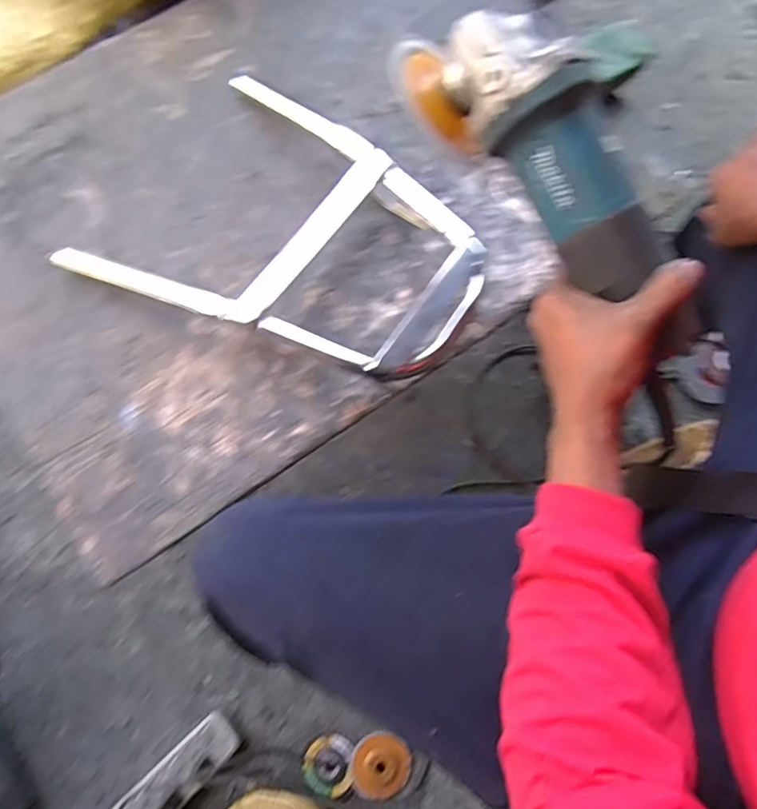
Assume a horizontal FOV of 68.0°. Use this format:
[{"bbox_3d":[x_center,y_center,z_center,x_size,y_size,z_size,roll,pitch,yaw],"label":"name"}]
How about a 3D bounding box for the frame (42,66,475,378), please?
[{"bbox_3d":[-0.085,-0.170,0.570,0.368,0.053,0.280,30,75,11],"label":"frame"}]

